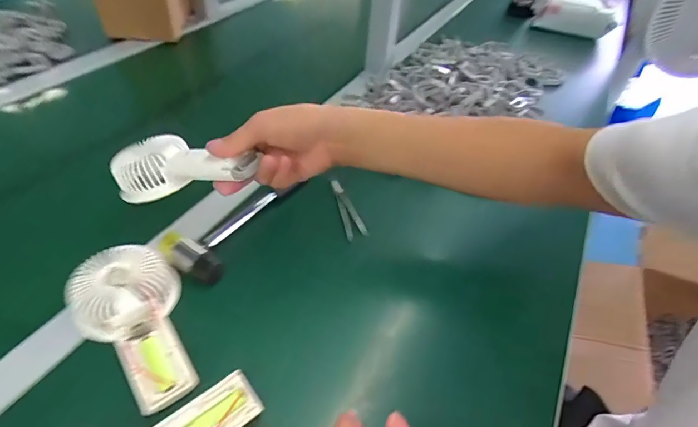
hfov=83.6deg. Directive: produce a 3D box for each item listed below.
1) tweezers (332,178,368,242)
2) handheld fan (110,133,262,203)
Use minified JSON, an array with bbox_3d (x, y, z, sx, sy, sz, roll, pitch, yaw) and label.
[{"bbox_3d":[0.000,-0.008,0.484,0.026,0.012,0.103,-7,47,-13],"label":"tweezers"},{"bbox_3d":[-0.165,-0.053,0.409,0.168,0.045,0.073,1,43,18],"label":"handheld fan"}]

